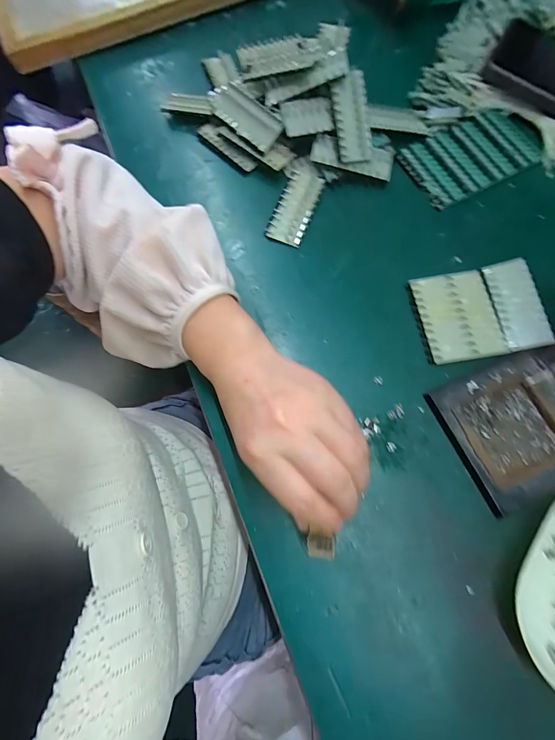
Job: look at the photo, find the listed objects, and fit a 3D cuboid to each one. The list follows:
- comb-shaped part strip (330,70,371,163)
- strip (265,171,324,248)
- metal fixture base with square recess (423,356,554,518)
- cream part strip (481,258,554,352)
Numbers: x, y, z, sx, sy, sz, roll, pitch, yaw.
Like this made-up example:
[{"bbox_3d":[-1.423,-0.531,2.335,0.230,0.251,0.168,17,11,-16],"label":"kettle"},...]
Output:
[{"bbox_3d":[0.072,-0.243,0.321,0.034,0.009,0.075,-8,98,-1],"label":"comb-shaped part strip"},{"bbox_3d":[0.018,-0.162,0.331,0.034,0.007,0.080,19,74,7],"label":"strip"},{"bbox_3d":[0.191,0.046,0.259,0.112,0.015,0.101,-20,73,-4],"label":"metal fixture base with square recess"},{"bbox_3d":[0.209,-0.057,0.289,0.035,0.004,0.081,-13,72,19],"label":"cream part strip"}]

